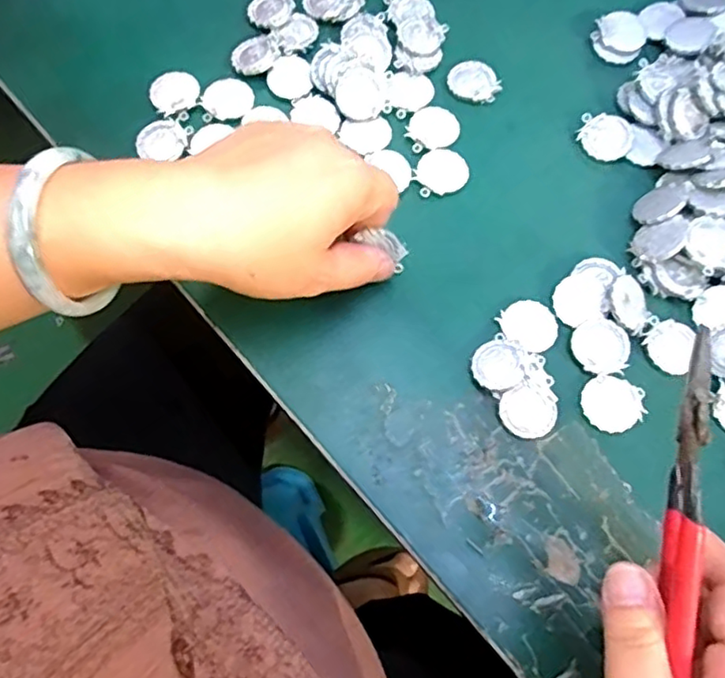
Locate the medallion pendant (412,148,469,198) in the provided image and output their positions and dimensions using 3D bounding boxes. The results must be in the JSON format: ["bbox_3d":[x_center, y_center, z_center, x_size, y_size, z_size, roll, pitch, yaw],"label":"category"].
[{"bbox_3d":[0.043,-0.093,0.344,0.032,0.004,0.026,-29,75,-10],"label":"medallion pendant"}]

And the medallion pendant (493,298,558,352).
[{"bbox_3d":[0.086,-0.007,0.316,0.028,0.004,0.028,0,72,-1],"label":"medallion pendant"}]

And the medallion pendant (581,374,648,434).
[{"bbox_3d":[0.124,0.032,0.304,0.030,0.004,0.027,21,73,5],"label":"medallion pendant"}]

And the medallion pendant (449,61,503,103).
[{"bbox_3d":[0.066,-0.152,0.364,0.030,0.004,0.027,29,73,8],"label":"medallion pendant"}]

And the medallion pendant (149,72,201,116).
[{"bbox_3d":[-0.107,-0.141,0.353,0.028,0.004,0.025,-30,75,-11],"label":"medallion pendant"}]

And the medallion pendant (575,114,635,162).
[{"bbox_3d":[0.139,-0.115,0.354,0.030,0.007,0.029,3,72,-1],"label":"medallion pendant"}]

